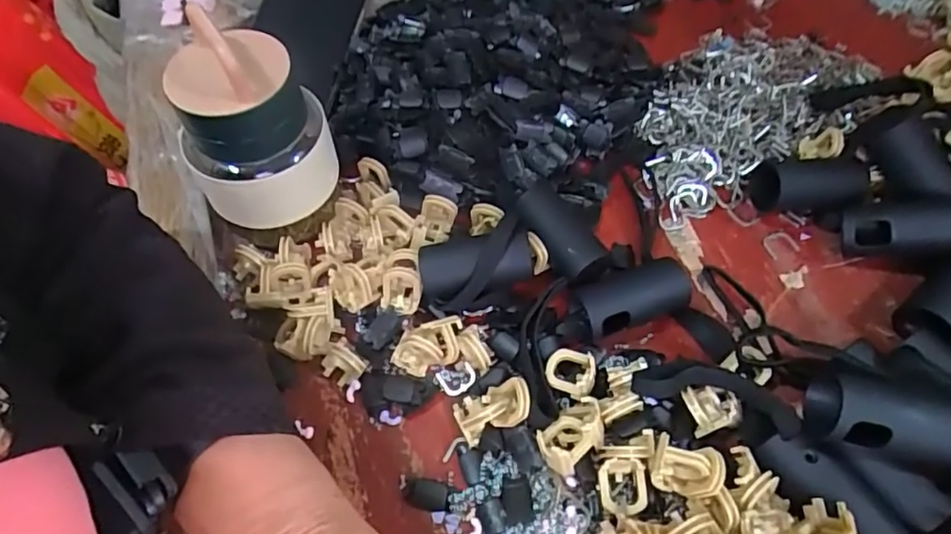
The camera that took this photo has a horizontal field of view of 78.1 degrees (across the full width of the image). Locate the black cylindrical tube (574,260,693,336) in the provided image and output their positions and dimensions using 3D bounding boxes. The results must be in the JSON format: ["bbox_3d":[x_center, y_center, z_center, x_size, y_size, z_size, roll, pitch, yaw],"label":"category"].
[{"bbox_3d":[0.088,0.018,0.324,0.065,0.030,0.027,-19,59,-10],"label":"black cylindrical tube"}]

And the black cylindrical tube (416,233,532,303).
[{"bbox_3d":[0.001,0.000,0.322,0.062,0.025,0.030,-7,58,-2],"label":"black cylindrical tube"}]

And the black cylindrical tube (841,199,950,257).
[{"bbox_3d":[0.241,-0.021,0.329,0.061,0.022,0.026,-8,54,31],"label":"black cylindrical tube"}]

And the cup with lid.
[{"bbox_3d":[-0.118,-0.070,0.312,0.076,0.116,0.063,-21,59,-11],"label":"cup with lid"}]

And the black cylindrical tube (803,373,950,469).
[{"bbox_3d":[0.178,0.069,0.256,0.069,0.033,0.026,10,59,8],"label":"black cylindrical tube"}]

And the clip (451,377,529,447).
[{"bbox_3d":[0.009,0.072,0.294,0.037,0.022,0.023,-22,59,-11],"label":"clip"}]

